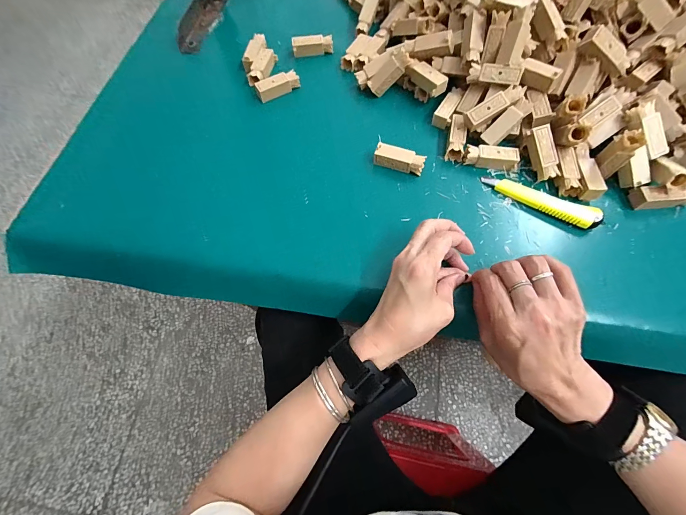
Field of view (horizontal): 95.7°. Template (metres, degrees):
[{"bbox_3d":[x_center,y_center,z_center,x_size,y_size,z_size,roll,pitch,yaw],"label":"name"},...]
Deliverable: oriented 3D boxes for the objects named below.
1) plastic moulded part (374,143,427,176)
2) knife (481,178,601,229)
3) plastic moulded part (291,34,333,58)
[{"bbox_3d":[0.070,-0.122,0.386,0.060,0.021,0.022,16,67,8],"label":"plastic moulded part"},{"bbox_3d":[0.230,-0.068,0.362,0.130,0.015,0.024,29,70,13],"label":"knife"},{"bbox_3d":[-0.046,-0.324,0.474,0.060,0.022,0.020,-7,66,-2],"label":"plastic moulded part"}]

